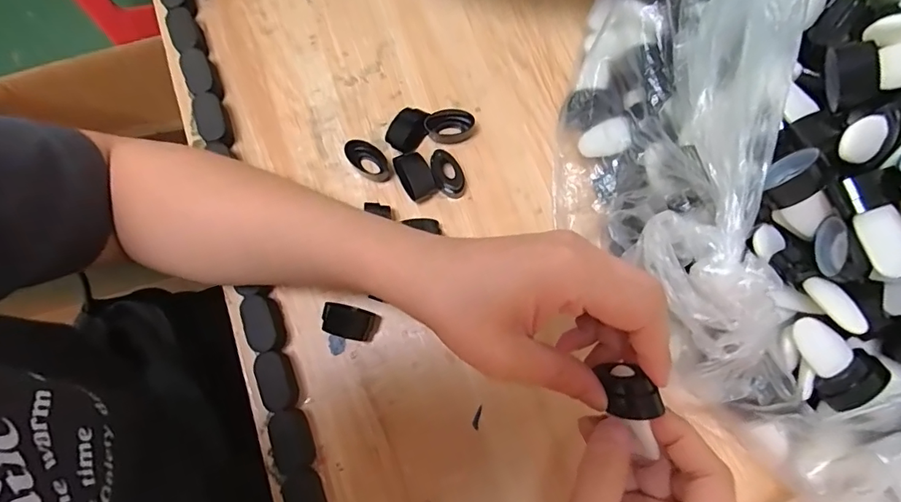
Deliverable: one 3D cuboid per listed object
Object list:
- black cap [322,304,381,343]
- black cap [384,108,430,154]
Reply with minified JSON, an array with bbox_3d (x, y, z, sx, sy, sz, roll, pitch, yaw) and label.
[{"bbox_3d":[-0.065,0.047,0.312,0.036,0.013,0.020,12,80,4],"label":"black cap"},{"bbox_3d":[-0.030,-0.085,0.339,0.023,0.018,0.032,37,82,8],"label":"black cap"}]

